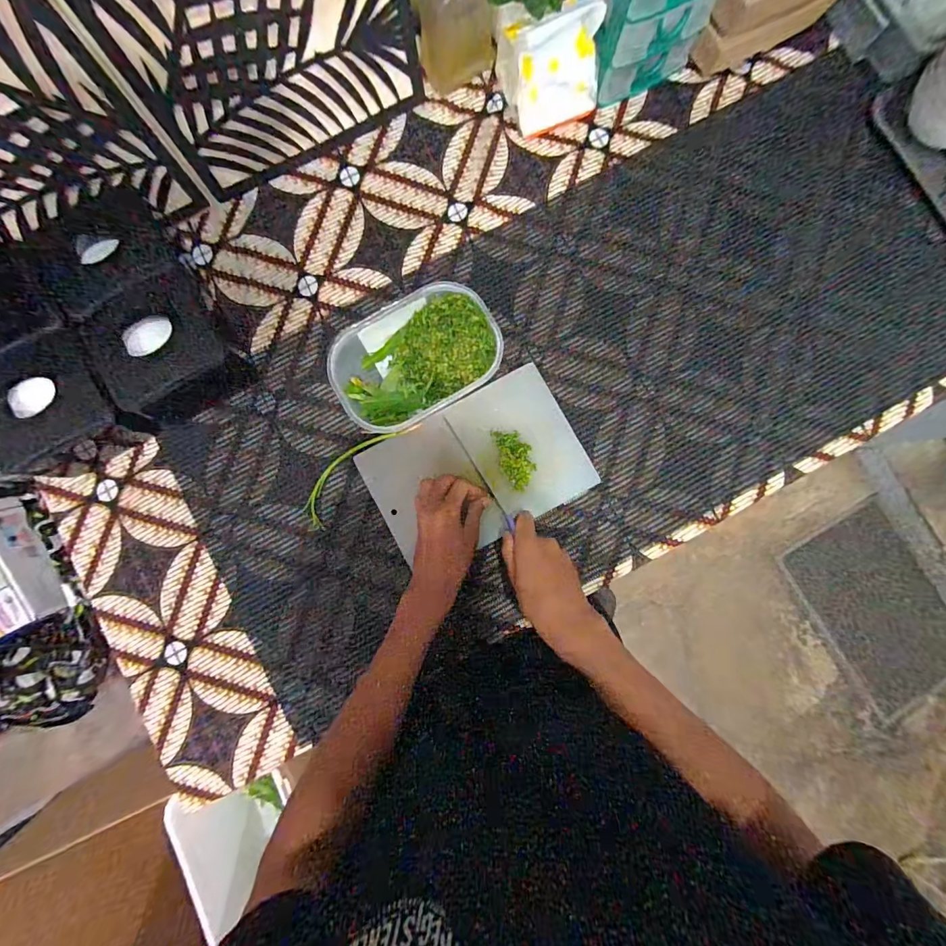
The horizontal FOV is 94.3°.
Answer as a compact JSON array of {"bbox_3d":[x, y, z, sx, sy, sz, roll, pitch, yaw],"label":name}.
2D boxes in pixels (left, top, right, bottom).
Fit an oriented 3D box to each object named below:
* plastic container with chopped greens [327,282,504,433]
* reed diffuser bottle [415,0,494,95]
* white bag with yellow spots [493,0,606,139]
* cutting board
[{"bbox_3d":[-0.067,-0.134,0.517,0.186,0.057,0.129,-29,85,-3],"label":"plastic container with chopped greens"},{"bbox_3d":[-0.020,-0.542,0.518,0.090,0.139,0.064,-2,84,0],"label":"reed diffuser bottle"},{"bbox_3d":[0.089,-0.516,0.538,0.104,0.094,0.124,-19,84,-2],"label":"white bag with yellow spots"},{"bbox_3d":[0.005,-0.004,0.517,0.240,0.012,0.159,-28,85,-3],"label":"cutting board"}]

